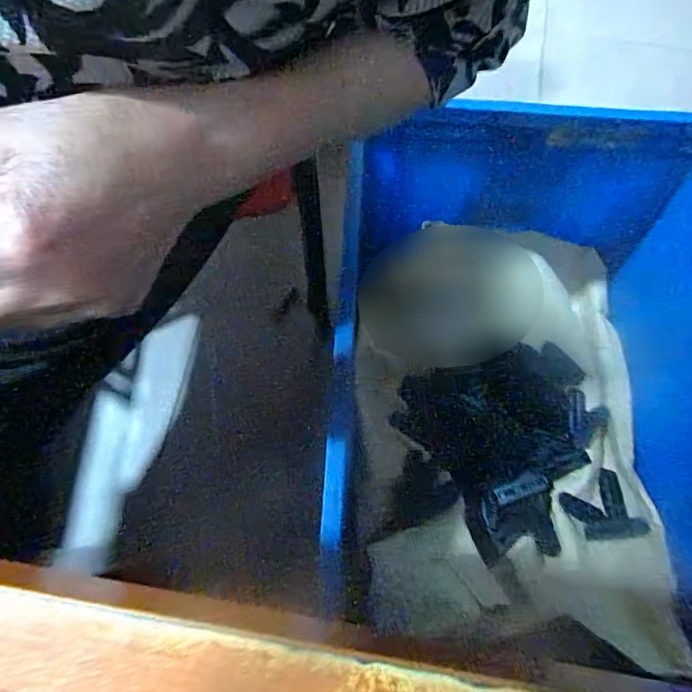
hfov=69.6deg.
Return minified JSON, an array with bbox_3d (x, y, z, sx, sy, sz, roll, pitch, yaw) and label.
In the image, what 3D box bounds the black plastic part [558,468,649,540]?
[{"bbox_3d":[0.318,0.205,0.628,0.077,0.019,0.079,-16,58,-1],"label":"black plastic part"}]

